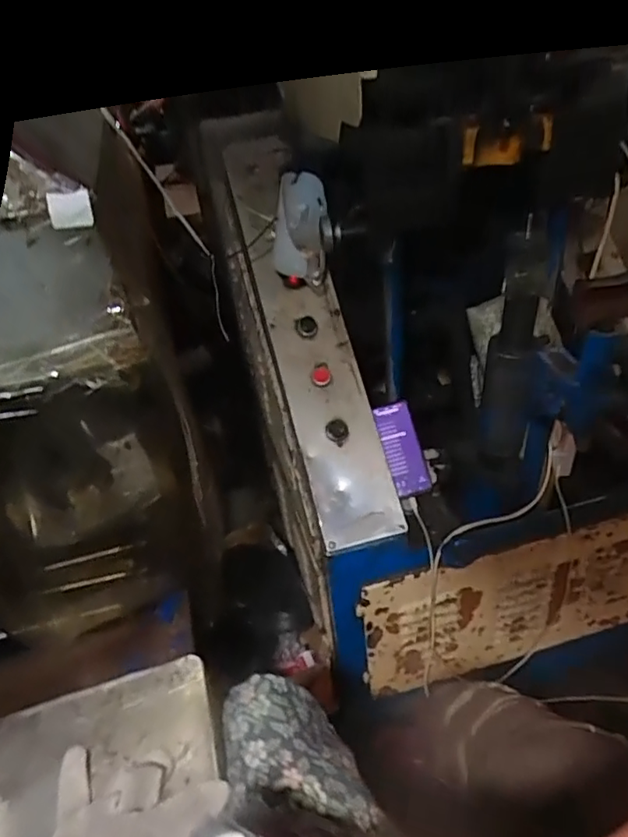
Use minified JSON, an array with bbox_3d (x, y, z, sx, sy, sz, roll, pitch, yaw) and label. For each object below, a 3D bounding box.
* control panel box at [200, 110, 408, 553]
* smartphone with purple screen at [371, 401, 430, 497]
[{"bbox_3d":[-0.019,-0.154,0.919,0.132,0.704,0.145,-16,-7,-13],"label":"control panel box"},{"bbox_3d":[0.148,0.048,0.958,0.074,0.148,0.014,-11,-7,-27],"label":"smartphone with purple screen"}]

